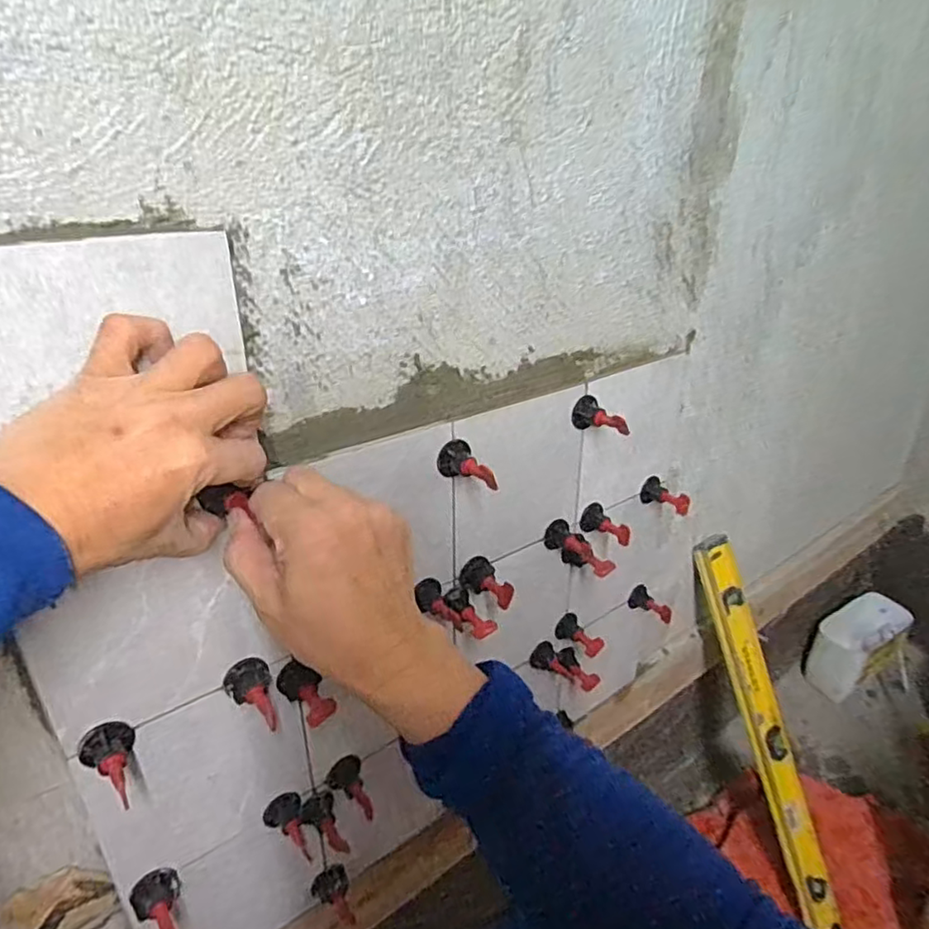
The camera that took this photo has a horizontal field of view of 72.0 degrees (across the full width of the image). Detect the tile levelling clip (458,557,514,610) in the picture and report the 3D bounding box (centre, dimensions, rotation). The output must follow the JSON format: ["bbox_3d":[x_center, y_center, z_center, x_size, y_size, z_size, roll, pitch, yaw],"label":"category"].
[{"bbox_3d":[0.019,0.105,0.552,0.031,0.030,0.049,-11,29,-21],"label":"tile levelling clip"}]

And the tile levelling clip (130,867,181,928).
[{"bbox_3d":[-0.214,0.314,0.451,0.031,0.026,0.046,-19,32,-33],"label":"tile levelling clip"}]

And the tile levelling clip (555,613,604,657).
[{"bbox_3d":[0.124,0.181,0.681,0.027,0.026,0.051,-22,34,-38],"label":"tile levelling clip"}]

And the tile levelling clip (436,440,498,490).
[{"bbox_3d":[0.001,0.003,0.484,0.029,0.027,0.045,-13,29,-25],"label":"tile levelling clip"}]

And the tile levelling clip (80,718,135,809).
[{"bbox_3d":[-0.212,0.180,0.390,0.030,0.025,0.045,-23,35,-39],"label":"tile levelling clip"}]

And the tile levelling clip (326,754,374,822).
[{"bbox_3d":[-0.096,0.275,0.536,0.028,0.039,0.043,-10,28,-20],"label":"tile levelling clip"}]

